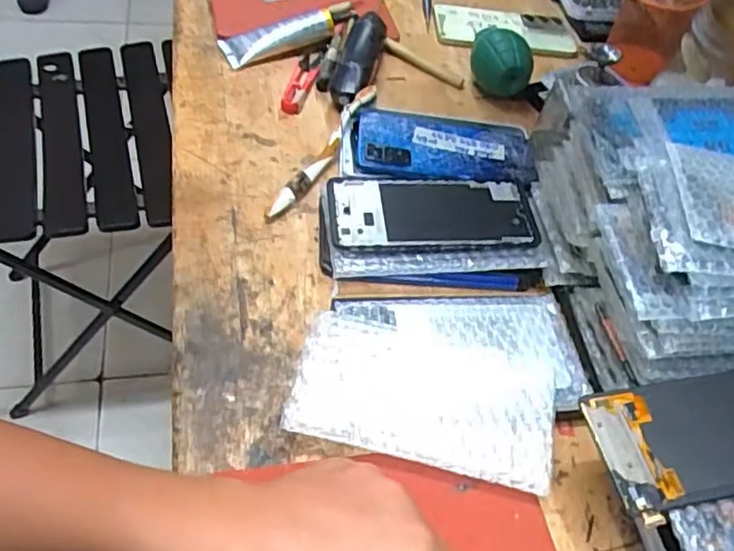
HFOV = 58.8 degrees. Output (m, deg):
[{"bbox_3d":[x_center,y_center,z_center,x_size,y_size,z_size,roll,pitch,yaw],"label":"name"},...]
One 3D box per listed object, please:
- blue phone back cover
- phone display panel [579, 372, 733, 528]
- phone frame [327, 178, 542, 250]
[{"bbox_3d":[0.071,-0.115,0.591,0.161,0.013,0.085,3,56,-9],"label":"blue phone back cover"},{"bbox_3d":[0.208,0.094,0.386,0.151,0.007,0.074,-9,56,-13],"label":"phone display panel"},{"bbox_3d":[0.053,-0.050,0.518,0.163,0.009,0.075,-1,55,-8],"label":"phone frame"}]

